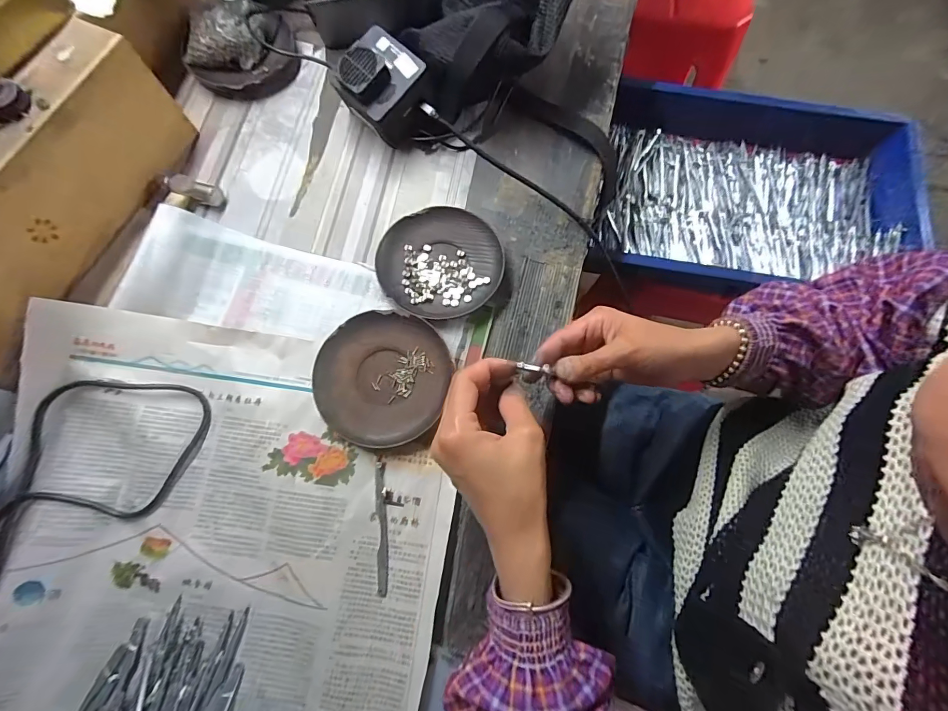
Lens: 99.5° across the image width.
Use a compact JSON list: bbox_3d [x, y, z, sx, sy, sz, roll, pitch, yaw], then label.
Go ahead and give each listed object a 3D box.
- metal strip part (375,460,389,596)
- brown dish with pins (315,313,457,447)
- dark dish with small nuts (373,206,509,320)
[{"bbox_3d":[-0.075,0.138,0.325,0.009,0.005,0.099,-5,75,-2],"label":"metal strip part"},{"bbox_3d":[-0.080,0.018,0.350,0.112,0.014,0.114,0,75,-1],"label":"brown dish with pins"},{"bbox_3d":[-0.031,-0.087,0.383,0.116,0.014,0.107,0,75,-1],"label":"dark dish with small nuts"}]

